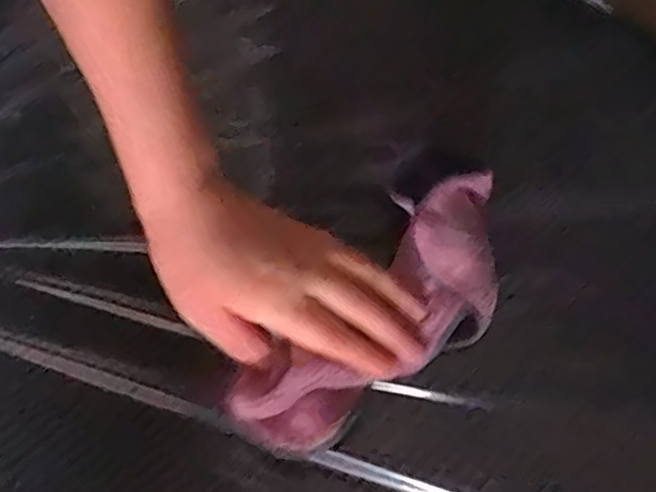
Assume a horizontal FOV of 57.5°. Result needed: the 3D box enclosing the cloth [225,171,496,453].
[{"bbox_3d":[0.038,0.039,0.342,0.080,0.033,0.202,39,70,20],"label":"cloth"}]

